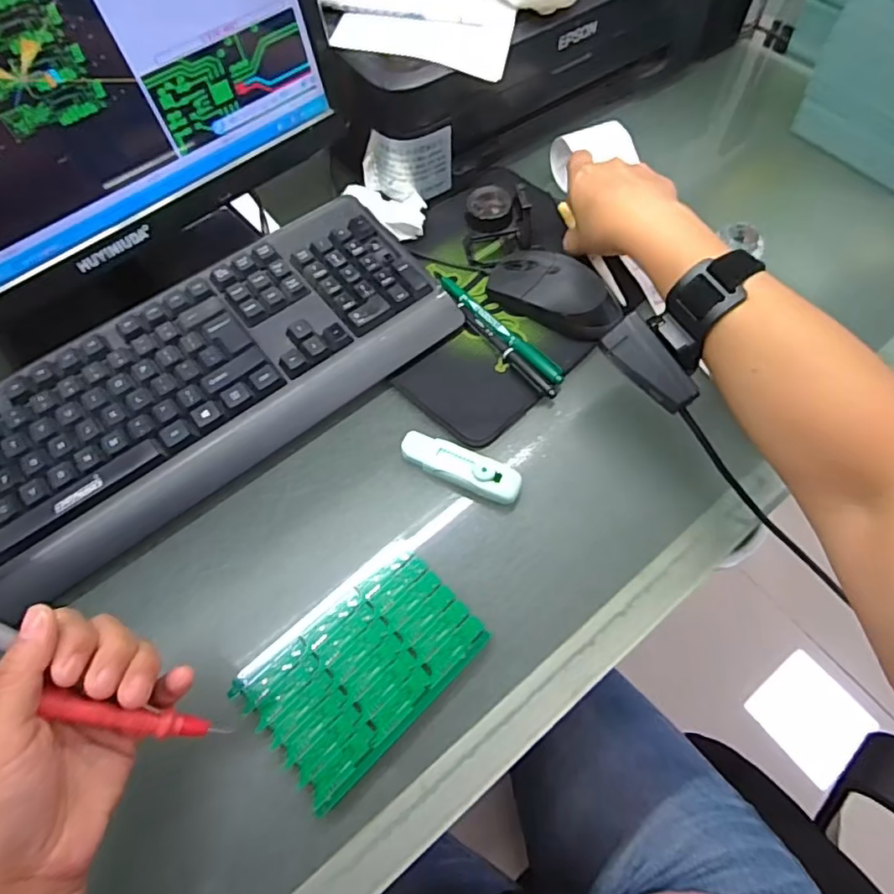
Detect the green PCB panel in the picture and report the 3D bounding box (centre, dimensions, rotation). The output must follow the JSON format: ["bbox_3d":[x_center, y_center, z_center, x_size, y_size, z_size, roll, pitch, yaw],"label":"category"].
[{"bbox_3d":[-0.050,0.130,0.340,0.132,0.009,0.088,-40,69,-18],"label":"green PCB panel"}]

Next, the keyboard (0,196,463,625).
[{"bbox_3d":[-0.200,-0.038,0.415,0.429,0.042,0.150,-37,68,-17],"label":"keyboard"}]

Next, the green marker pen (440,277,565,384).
[{"bbox_3d":[0.042,-0.098,0.457,0.012,0.012,0.139,-37,68,-17],"label":"green marker pen"}]

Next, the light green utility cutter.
[{"bbox_3d":[0.009,0.015,0.397,0.088,0.019,0.027,25,65,13],"label":"light green utility cutter"}]

